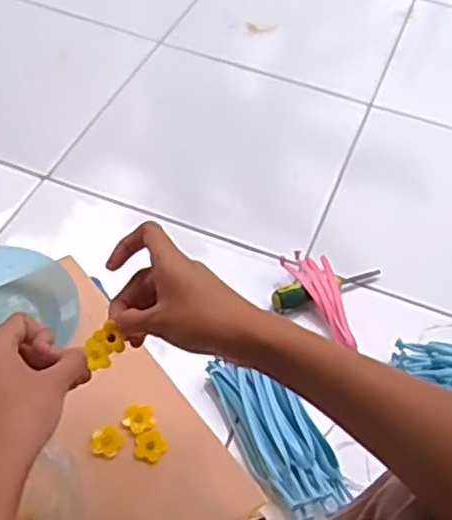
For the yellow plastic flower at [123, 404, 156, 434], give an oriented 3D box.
[{"bbox_3d":[-0.066,0.120,0.526,0.024,0.004,0.024,-25,58,-24],"label":"yellow plastic flower"}]

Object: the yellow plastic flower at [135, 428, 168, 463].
[{"bbox_3d":[-0.056,0.138,0.514,0.023,0.004,0.023,3,51,-4],"label":"yellow plastic flower"}]

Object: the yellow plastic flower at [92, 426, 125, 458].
[{"bbox_3d":[-0.089,0.134,0.513,0.023,0.004,0.022,31,55,18],"label":"yellow plastic flower"}]

